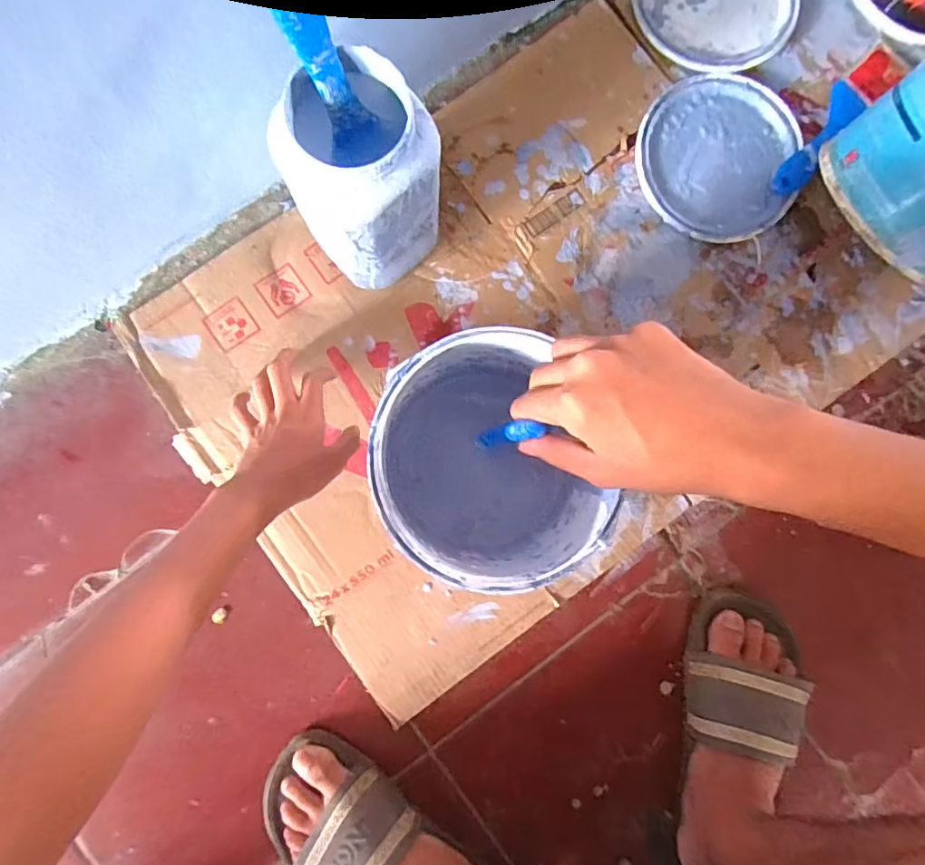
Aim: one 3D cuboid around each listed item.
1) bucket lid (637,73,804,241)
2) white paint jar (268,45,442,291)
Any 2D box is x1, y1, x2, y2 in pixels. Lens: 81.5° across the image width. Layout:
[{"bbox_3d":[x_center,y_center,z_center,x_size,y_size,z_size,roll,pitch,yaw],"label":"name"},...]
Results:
[{"bbox_3d":[0.268,-0.286,0.565,0.168,0.017,0.165,0,87,-4],"label":"bucket lid"},{"bbox_3d":[-0.077,-0.200,0.449,0.101,0.191,0.092,-39,90,-5],"label":"white paint jar"}]

